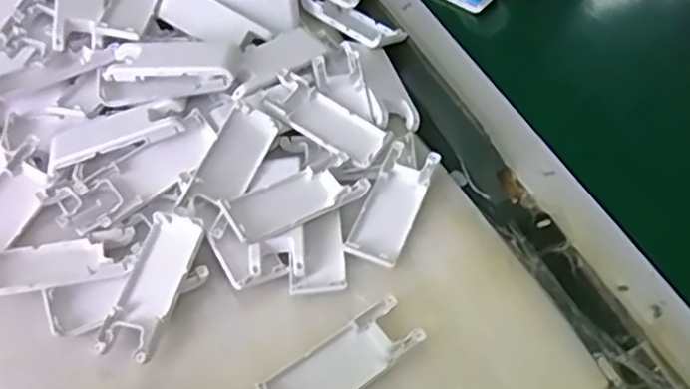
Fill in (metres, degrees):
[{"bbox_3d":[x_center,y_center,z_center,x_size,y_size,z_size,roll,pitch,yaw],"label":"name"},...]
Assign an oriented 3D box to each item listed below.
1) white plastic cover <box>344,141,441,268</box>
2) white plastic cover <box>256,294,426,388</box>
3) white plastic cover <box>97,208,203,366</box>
[{"bbox_3d":[0.034,0.007,0.490,0.040,0.013,0.101,20,57,13],"label":"white plastic cover"},{"bbox_3d":[-0.002,0.106,0.419,0.102,0.010,0.038,-30,60,-20],"label":"white plastic cover"},{"bbox_3d":[-0.129,0.061,0.448,0.039,0.022,0.100,13,55,8],"label":"white plastic cover"}]

